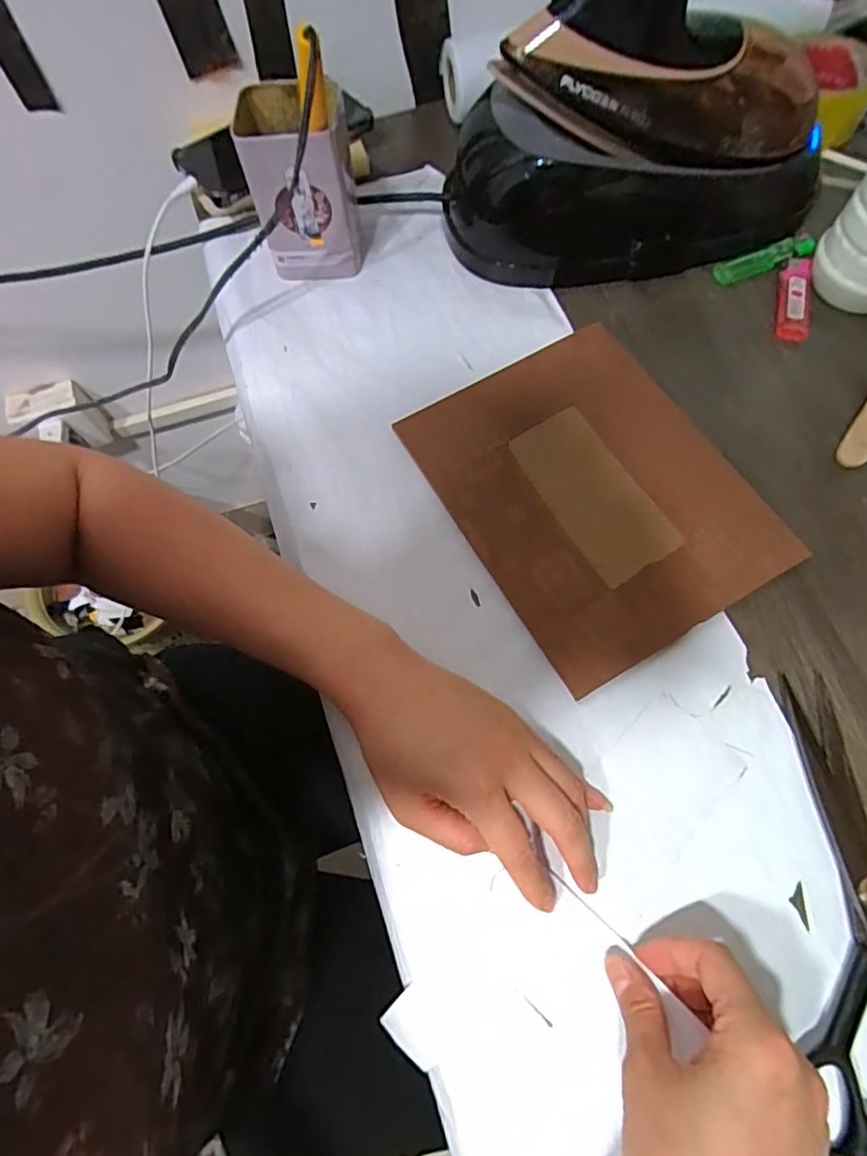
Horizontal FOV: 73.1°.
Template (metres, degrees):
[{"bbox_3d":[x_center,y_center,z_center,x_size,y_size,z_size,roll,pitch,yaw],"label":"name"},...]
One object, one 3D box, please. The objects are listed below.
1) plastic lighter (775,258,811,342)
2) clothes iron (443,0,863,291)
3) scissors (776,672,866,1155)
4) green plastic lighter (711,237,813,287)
[{"bbox_3d":[0.283,-0.223,0.461,0.025,0.014,0.077,9,69,5],"label":"plastic lighter"},{"bbox_3d":[0.159,-0.338,0.417,0.288,0.186,0.126,-11,69,-3],"label":"clothes iron"},{"bbox_3d":[0.219,0.179,0.306,0.079,0.014,0.243,-5,69,-1],"label":"scissors"},{"bbox_3d":[0.267,-0.257,0.474,0.081,0.014,0.020,-21,70,-6],"label":"green plastic lighter"}]

